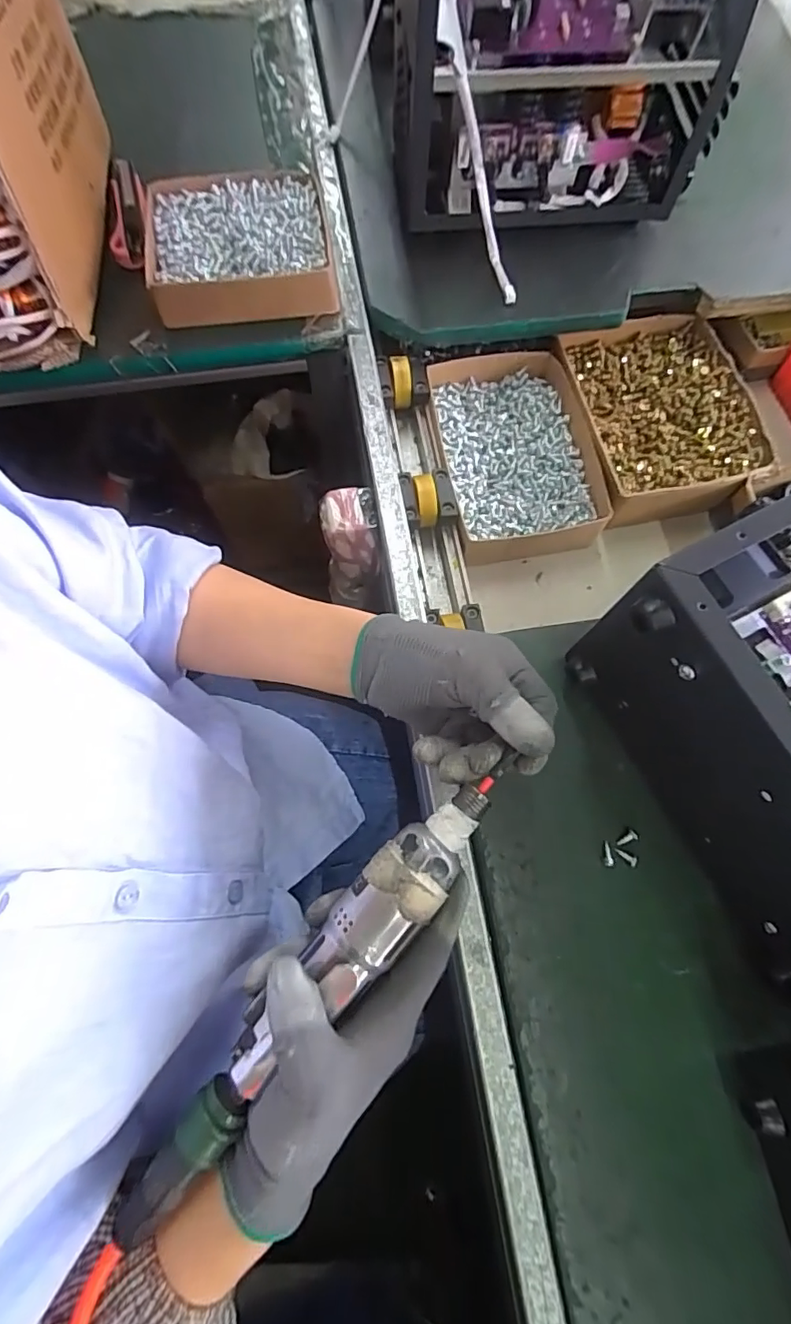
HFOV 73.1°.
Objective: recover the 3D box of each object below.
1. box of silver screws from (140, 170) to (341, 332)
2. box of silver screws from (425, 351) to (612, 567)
[{"bbox_3d":[-0.148,-0.390,0.511,0.167,0.048,0.147,-9,72,-4],"label":"box of silver screws"},{"bbox_3d":[0.118,-0.211,0.541,0.146,0.037,0.212,-9,72,-4],"label":"box of silver screws"}]

